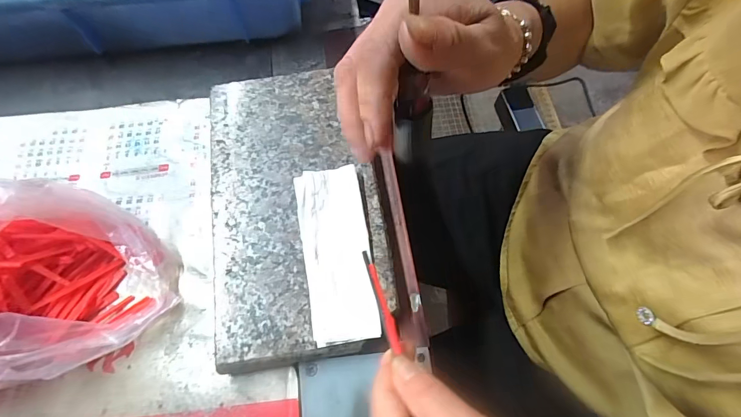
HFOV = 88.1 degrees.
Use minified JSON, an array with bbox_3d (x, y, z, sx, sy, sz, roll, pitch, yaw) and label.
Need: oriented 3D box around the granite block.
[{"bbox_3d":[-0.060,-0.005,0.317,0.131,0.027,0.244,-9,67,-3],"label":"granite block"}]

